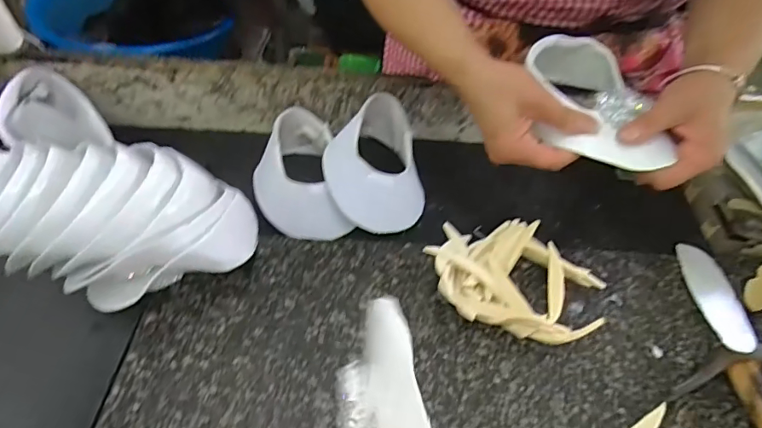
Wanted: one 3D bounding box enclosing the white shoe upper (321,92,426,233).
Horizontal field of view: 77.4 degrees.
[{"bbox_3d":[-0.004,-0.065,0.554,0.115,0.056,0.167,6,46,2],"label":"white shoe upper"}]

